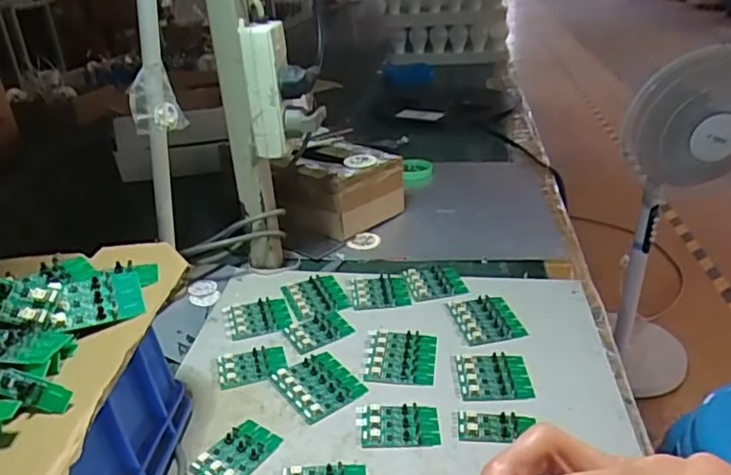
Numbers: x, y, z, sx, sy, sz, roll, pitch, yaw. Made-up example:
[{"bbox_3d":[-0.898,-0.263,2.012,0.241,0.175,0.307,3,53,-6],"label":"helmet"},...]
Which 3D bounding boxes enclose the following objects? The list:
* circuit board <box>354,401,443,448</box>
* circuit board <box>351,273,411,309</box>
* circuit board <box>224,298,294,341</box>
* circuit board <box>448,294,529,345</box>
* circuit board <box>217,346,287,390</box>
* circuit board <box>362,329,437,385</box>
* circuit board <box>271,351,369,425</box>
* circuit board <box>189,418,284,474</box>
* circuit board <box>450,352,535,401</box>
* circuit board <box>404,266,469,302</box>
[{"bbox_3d":[0.027,0.152,0.480,0.066,0.005,0.042,-2,27,3],"label":"circuit board"},{"bbox_3d":[0.014,0.058,0.650,0.059,0.005,0.057,-6,27,-5],"label":"circuit board"},{"bbox_3d":[-0.113,0.081,0.614,0.063,0.006,0.057,-11,28,-14],"label":"circuit board"},{"bbox_3d":[0.123,0.081,0.600,0.064,0.004,0.072,-7,27,-6],"label":"circuit board"},{"bbox_3d":[-0.106,0.118,0.550,0.062,0.005,0.042,-10,27,-12],"label":"circuit board"},{"bbox_3d":[0.033,0.109,0.553,0.063,0.004,0.068,0,27,8],"label":"circuit board"},{"bbox_3d":[-0.042,0.128,0.525,0.061,0.004,0.070,-22,32,-32],"label":"circuit board"},{"bbox_3d":[-0.100,0.168,0.460,0.042,0.007,0.062,17,33,34],"label":"circuit board"},{"bbox_3d":[0.111,0.122,0.526,0.067,0.004,0.057,-4,27,-1],"label":"circuit board"},{"bbox_3d":[0.079,0.048,0.663,0.066,0.006,0.063,-7,27,-7],"label":"circuit board"}]

